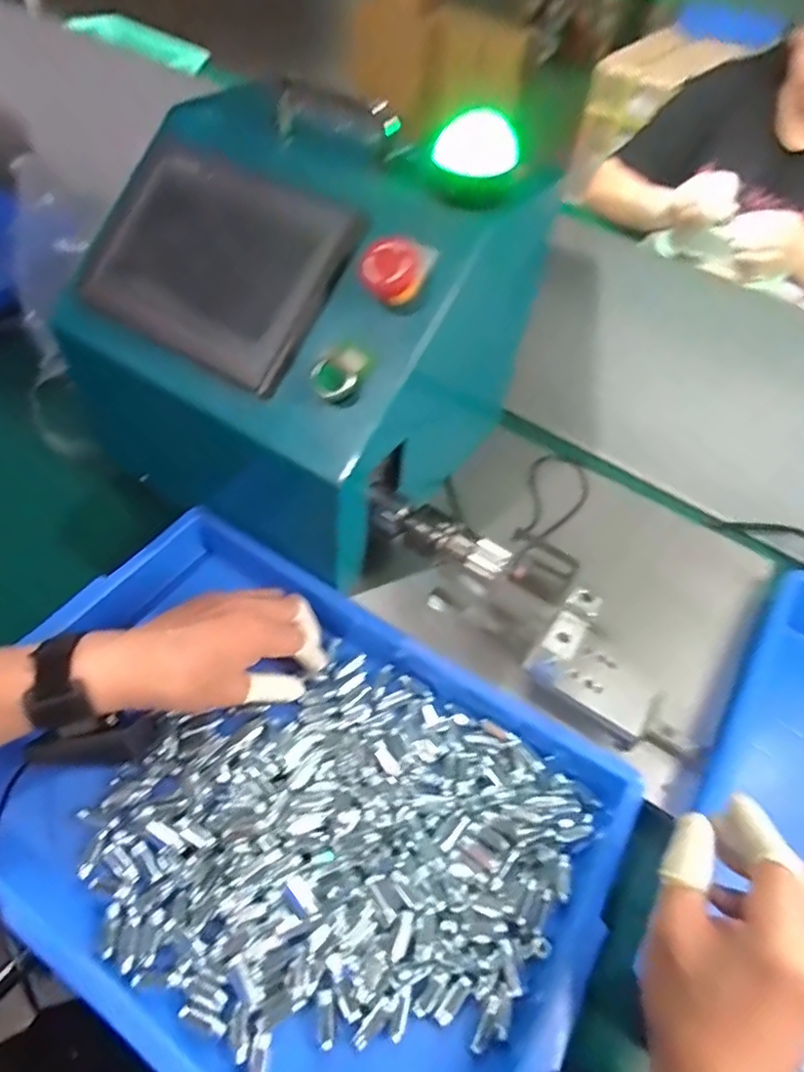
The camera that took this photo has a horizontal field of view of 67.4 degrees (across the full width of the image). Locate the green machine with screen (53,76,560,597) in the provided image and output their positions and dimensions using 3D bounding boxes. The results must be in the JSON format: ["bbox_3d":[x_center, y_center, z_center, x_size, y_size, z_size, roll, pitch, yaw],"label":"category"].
[{"bbox_3d":[-0.092,-0.162,0.511,0.298,0.275,0.319,32,56,17],"label":"green machine with screen"}]

